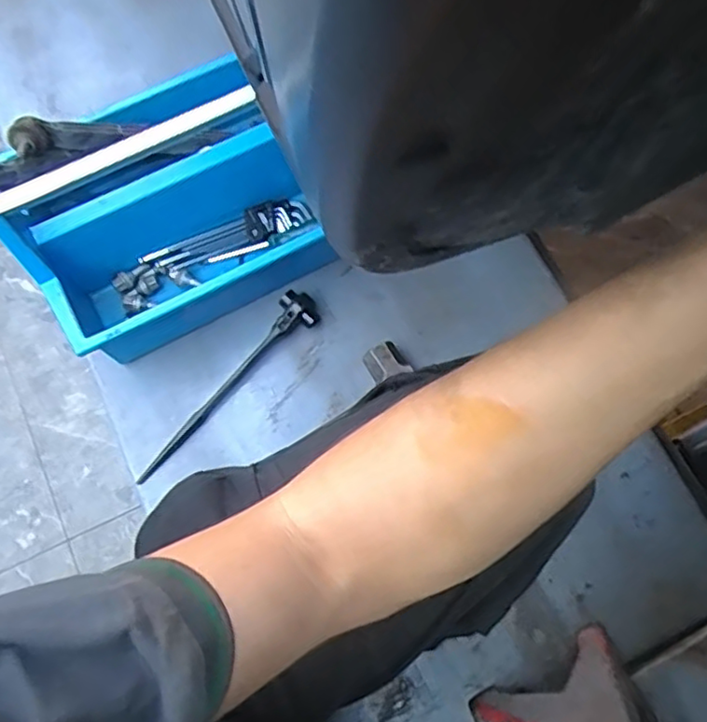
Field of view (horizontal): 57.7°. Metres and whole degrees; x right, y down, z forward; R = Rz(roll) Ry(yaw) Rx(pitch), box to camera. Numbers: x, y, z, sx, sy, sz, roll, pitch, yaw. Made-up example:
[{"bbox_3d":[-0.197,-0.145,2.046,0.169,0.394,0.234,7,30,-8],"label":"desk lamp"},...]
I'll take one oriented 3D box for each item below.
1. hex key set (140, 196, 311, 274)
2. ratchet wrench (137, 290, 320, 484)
[{"bbox_3d":[-0.160,-0.157,0.842,0.223,0.044,0.050,-30,75,-7],"label":"hex key set"},{"bbox_3d":[-0.150,0.032,0.768,0.042,0.030,0.292,39,78,12],"label":"ratchet wrench"}]

